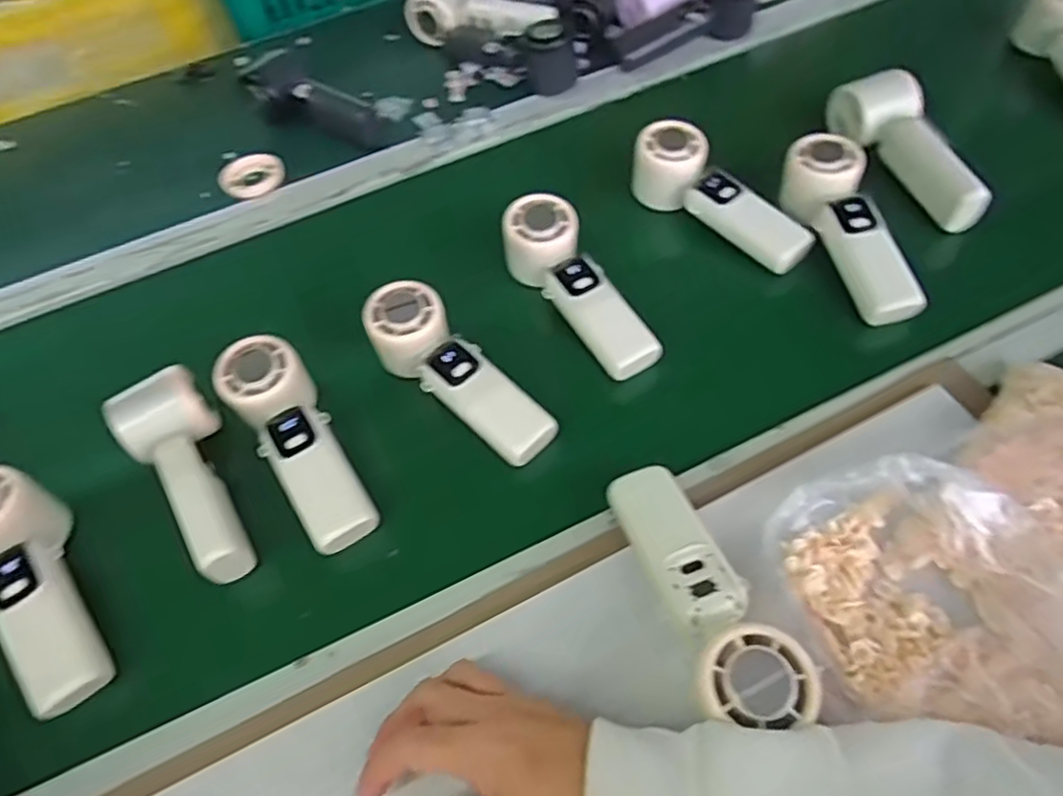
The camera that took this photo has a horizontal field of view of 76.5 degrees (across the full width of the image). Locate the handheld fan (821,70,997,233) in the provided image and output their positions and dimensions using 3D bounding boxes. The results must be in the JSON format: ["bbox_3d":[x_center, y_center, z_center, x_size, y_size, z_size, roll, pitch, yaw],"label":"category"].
[{"bbox_3d":[0.314,-0.212,0.571,0.055,0.048,0.170,-12,57,-4],"label":"handheld fan"}]

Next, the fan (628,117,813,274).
[{"bbox_3d":[0.159,-0.168,0.564,0.164,0.060,0.048,38,66,24],"label":"fan"}]

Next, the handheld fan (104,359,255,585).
[{"bbox_3d":[-0.228,0.052,0.462,0.058,0.049,0.155,-34,61,-18],"label":"handheld fan"}]

